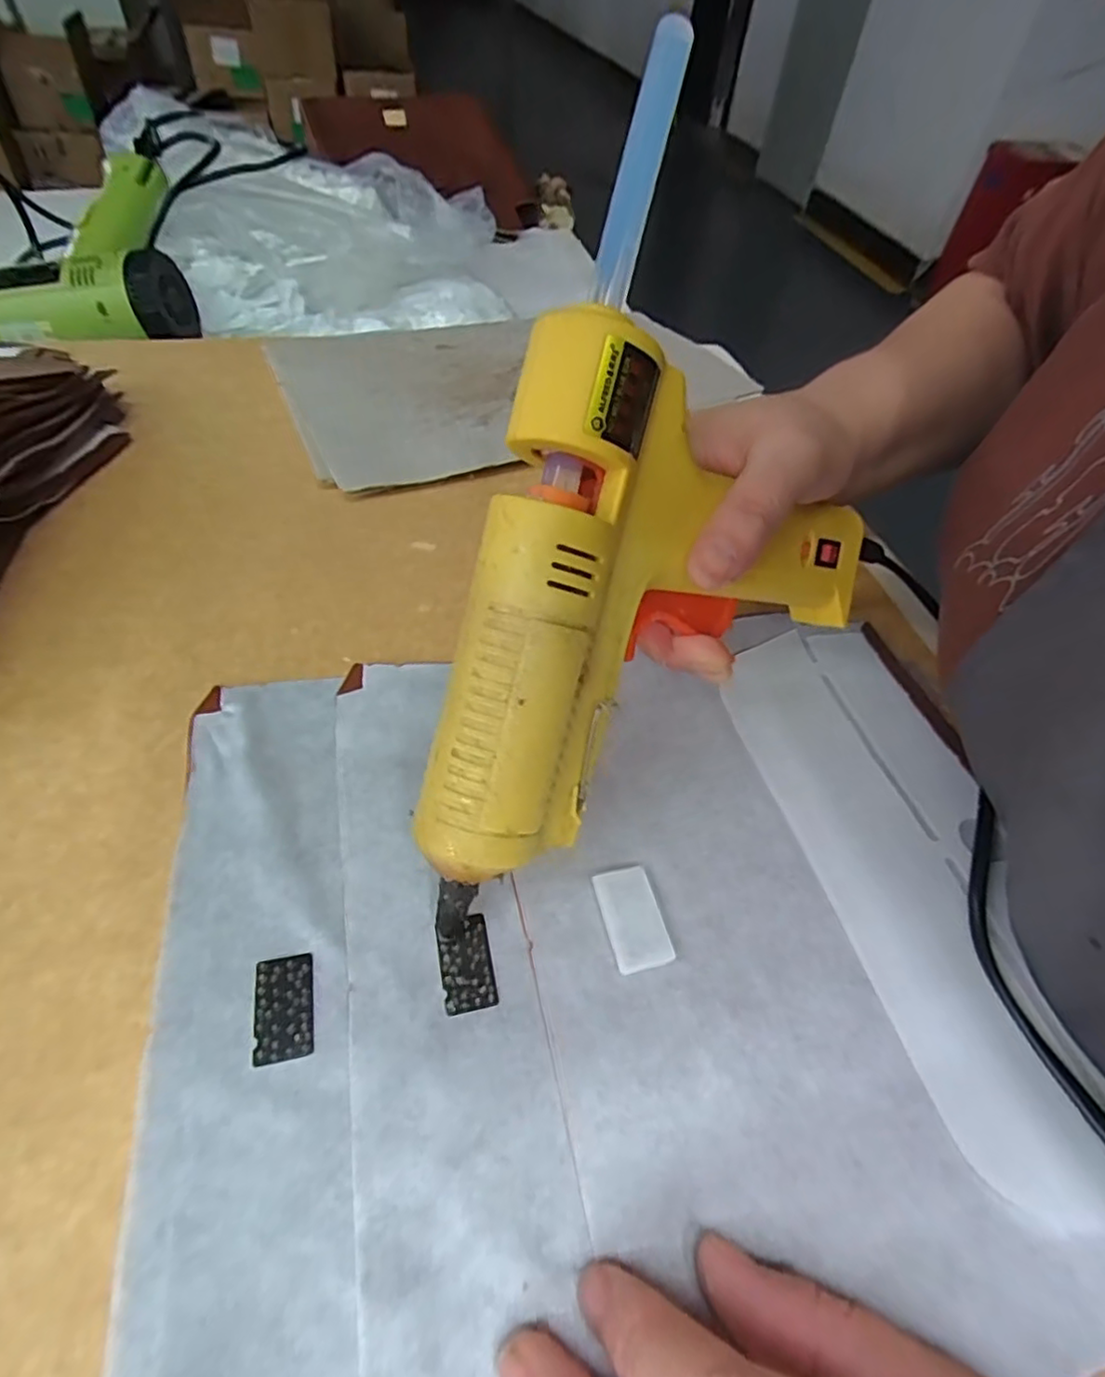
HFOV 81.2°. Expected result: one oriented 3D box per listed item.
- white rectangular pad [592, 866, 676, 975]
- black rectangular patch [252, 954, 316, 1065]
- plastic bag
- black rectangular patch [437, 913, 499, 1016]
[{"bbox_3d":[0.026,0.076,0.213,0.019,0.004,0.032,-10,52,-13],"label":"white rectangular pad"},{"bbox_3d":[-0.079,0.093,0.189,0.016,0.004,0.028,-9,52,-12],"label":"black rectangular patch"},{"bbox_3d":[-0.218,-0.443,0.606,0.325,0.108,0.238,-13,53,-15],"label":"plastic bag"},{"bbox_3d":[-0.027,0.085,0.202,0.016,0.004,0.028,-8,51,-12],"label":"black rectangular patch"}]

